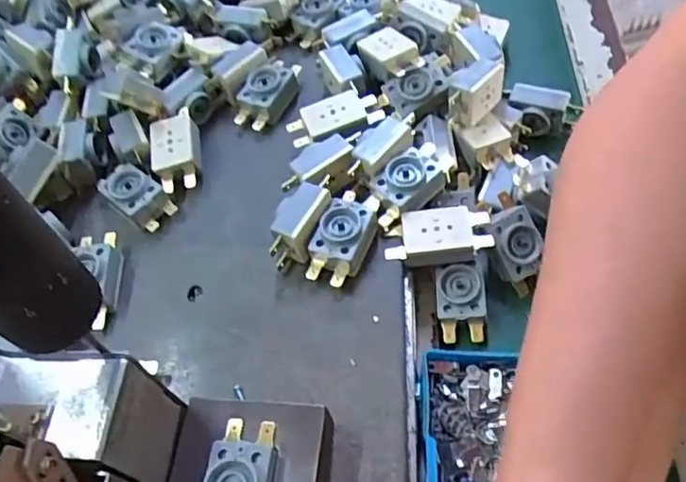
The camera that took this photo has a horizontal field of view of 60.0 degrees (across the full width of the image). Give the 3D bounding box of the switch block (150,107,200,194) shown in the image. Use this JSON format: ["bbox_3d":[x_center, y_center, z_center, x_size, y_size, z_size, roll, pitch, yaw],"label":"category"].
[{"bbox_3d":[-0.109,-0.061,0.387,0.029,0.020,0.052,-12,55,0],"label":"switch block"}]

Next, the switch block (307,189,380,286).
[{"bbox_3d":[0.001,-0.003,0.333,0.032,0.022,0.056,9,58,14],"label":"switch block"}]

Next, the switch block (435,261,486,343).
[{"bbox_3d":[0.067,0.034,0.337,0.027,0.015,0.044,-3,73,11],"label":"switch block"}]

